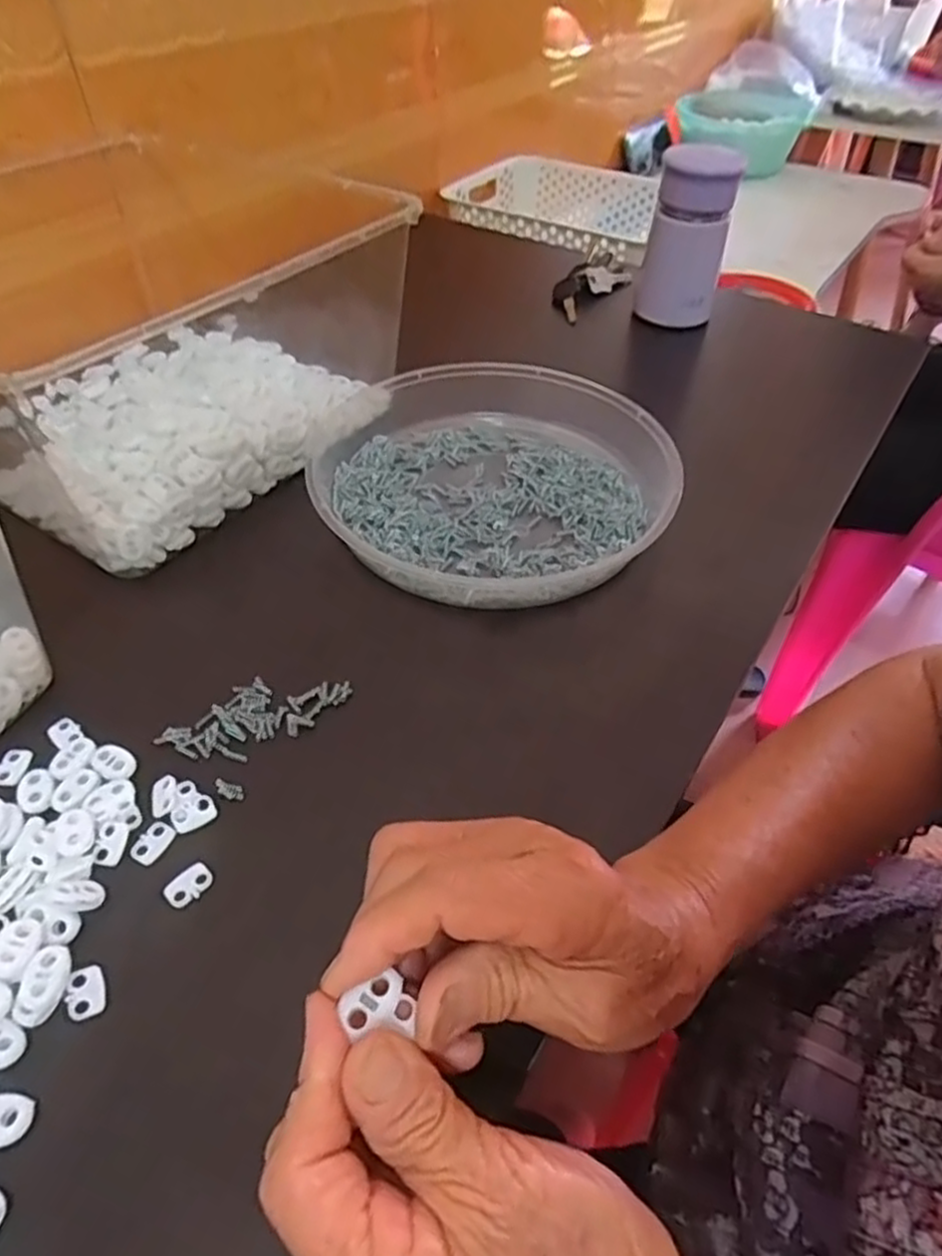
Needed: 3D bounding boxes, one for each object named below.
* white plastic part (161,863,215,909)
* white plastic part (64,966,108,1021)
[{"bbox_3d":[-0.121,0.109,0.302,0.019,0.004,0.013,-33,56,-27],"label":"white plastic part"},{"bbox_3d":[-0.147,0.139,0.272,0.013,0.005,0.019,-19,51,-18],"label":"white plastic part"}]

